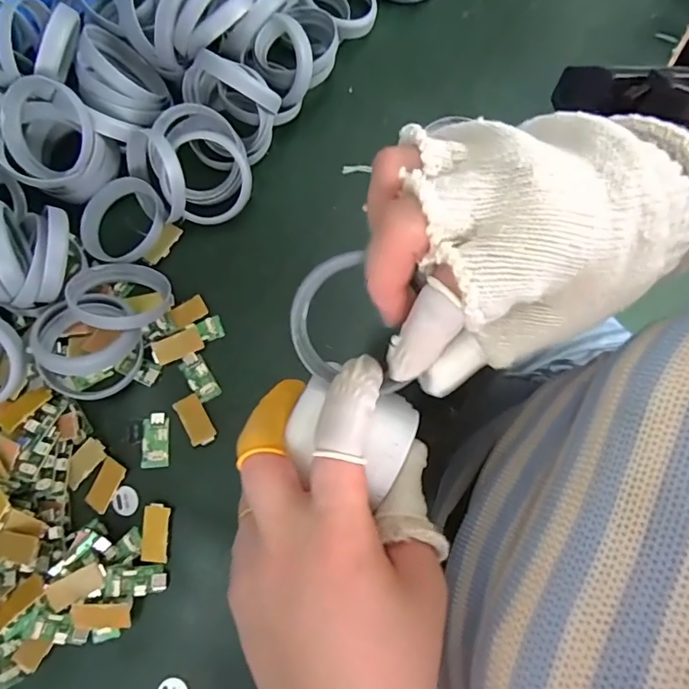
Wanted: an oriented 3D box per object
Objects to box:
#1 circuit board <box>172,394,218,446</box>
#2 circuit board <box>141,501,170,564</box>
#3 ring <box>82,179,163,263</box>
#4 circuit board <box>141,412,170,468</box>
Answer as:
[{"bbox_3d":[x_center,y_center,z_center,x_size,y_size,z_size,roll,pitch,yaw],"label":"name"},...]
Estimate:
[{"bbox_3d":[-0.092,0.047,0.317,0.015,0.004,0.032,-32,78,-7],"label":"circuit board"},{"bbox_3d":[-0.109,0.108,0.297,0.016,0.004,0.032,1,83,10],"label":"circuit board"},{"bbox_3d":[-0.150,-0.083,0.348,0.059,0.015,0.053,-42,79,-9],"label":"ring"},{"bbox_3d":[-0.114,0.058,0.310,0.016,0.008,0.033,-9,76,-2],"label":"circuit board"}]

